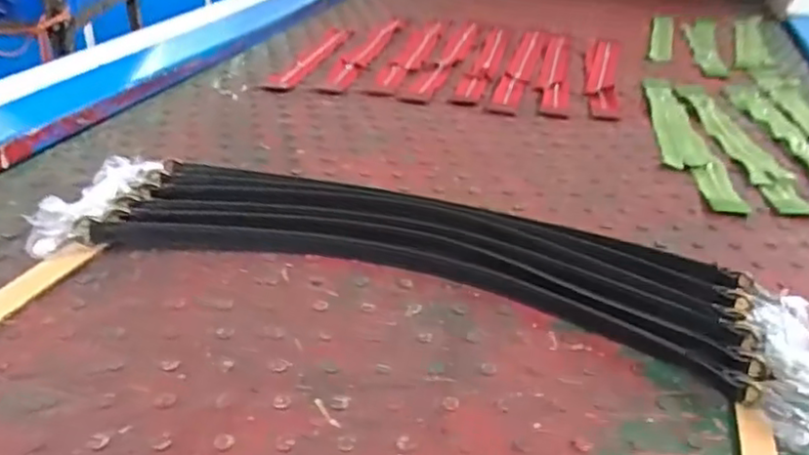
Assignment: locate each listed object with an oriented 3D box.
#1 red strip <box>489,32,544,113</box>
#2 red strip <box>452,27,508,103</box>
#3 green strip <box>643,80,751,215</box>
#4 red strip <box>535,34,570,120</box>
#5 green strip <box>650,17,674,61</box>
[{"bbox_3d":[0.161,-0.223,0.931,0.036,0.004,0.357,11,32,11],"label":"red strip"},{"bbox_3d":[0.116,-0.238,0.951,0.033,0.004,0.336,10,32,10],"label":"red strip"},{"bbox_3d":[0.302,-0.105,0.741,0.051,0.008,0.352,7,32,6],"label":"green strip"},{"bbox_3d":[0.205,-0.216,0.920,0.038,0.008,0.334,9,32,9],"label":"red strip"},{"bbox_3d":[0.423,-0.315,1.109,0.033,0.004,0.264,13,33,15],"label":"green strip"}]

